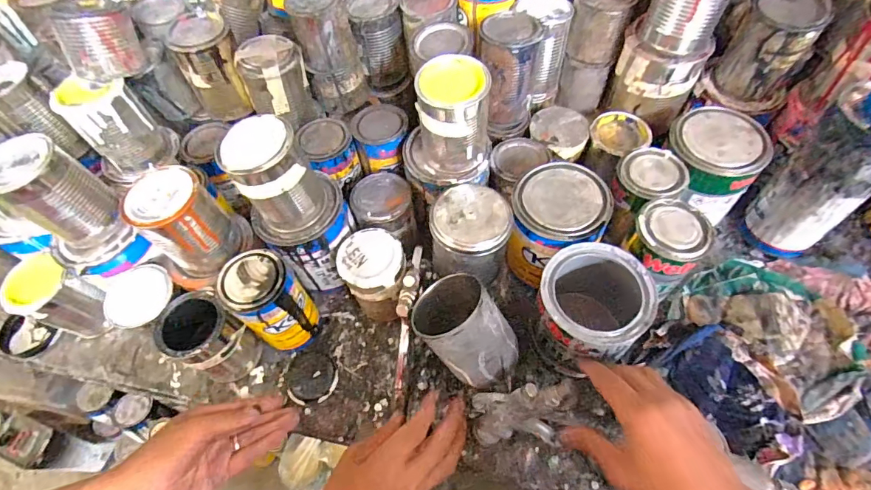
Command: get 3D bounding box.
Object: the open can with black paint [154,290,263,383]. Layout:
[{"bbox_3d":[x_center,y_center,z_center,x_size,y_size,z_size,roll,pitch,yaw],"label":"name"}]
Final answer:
[{"bbox_3d":[-0.260,0.108,0.505,0.082,0.105,0.071,32,66,21],"label":"open can with black paint"}]

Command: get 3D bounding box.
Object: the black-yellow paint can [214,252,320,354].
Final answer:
[{"bbox_3d":[-0.183,0.069,0.501,0.067,0.135,0.067,-2,59,3],"label":"black-yellow paint can"}]

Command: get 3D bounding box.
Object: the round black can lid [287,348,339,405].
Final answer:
[{"bbox_3d":[-0.147,0.156,0.524,0.060,0.004,0.063,-9,59,-1],"label":"round black can lid"}]

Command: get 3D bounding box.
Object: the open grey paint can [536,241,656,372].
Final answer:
[{"bbox_3d":[0.157,0.075,0.469,0.100,0.125,0.104,-2,59,3],"label":"open grey paint can"}]

